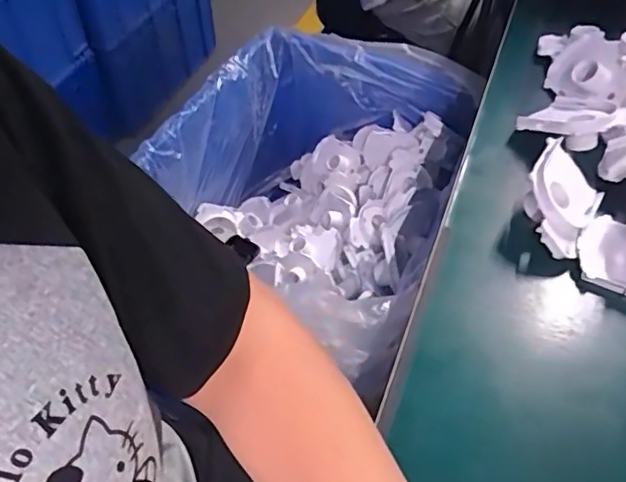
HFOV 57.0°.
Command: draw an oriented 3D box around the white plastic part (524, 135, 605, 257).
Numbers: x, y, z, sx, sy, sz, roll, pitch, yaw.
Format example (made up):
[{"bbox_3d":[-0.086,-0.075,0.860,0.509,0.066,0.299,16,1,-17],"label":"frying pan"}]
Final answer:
[{"bbox_3d":[0.204,-0.035,0.472,0.057,0.052,0.099,24,54,20],"label":"white plastic part"}]

